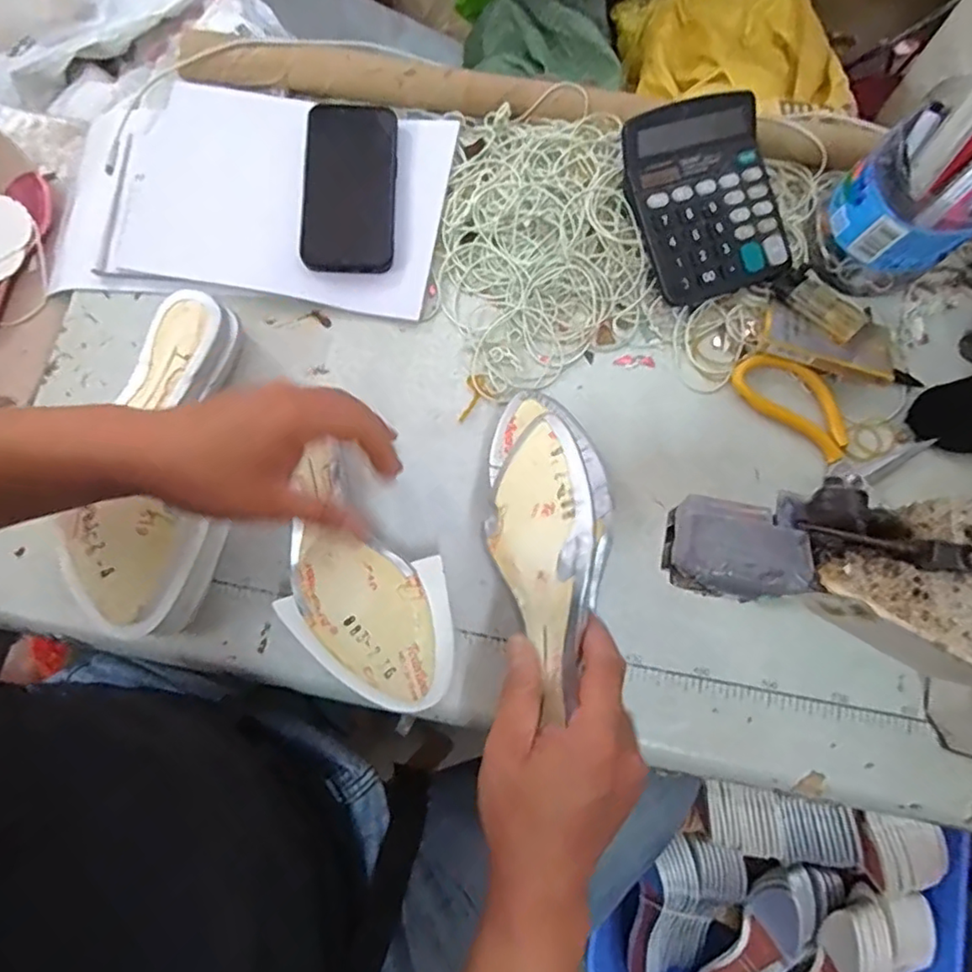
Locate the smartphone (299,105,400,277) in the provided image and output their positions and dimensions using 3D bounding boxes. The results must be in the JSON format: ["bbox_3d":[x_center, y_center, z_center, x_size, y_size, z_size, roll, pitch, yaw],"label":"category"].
[{"bbox_3d":[-0.114,-0.250,0.515,0.074,0.013,0.144,0,87,-4],"label":"smartphone"}]

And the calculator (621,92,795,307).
[{"bbox_3d":[0.174,-0.224,0.484,0.116,0.020,0.147,-22,97,-9],"label":"calculator"}]

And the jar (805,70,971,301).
[{"bbox_3d":[0.318,-0.212,0.450,0.112,0.121,0.098,-40,80,-8],"label":"jar"}]

